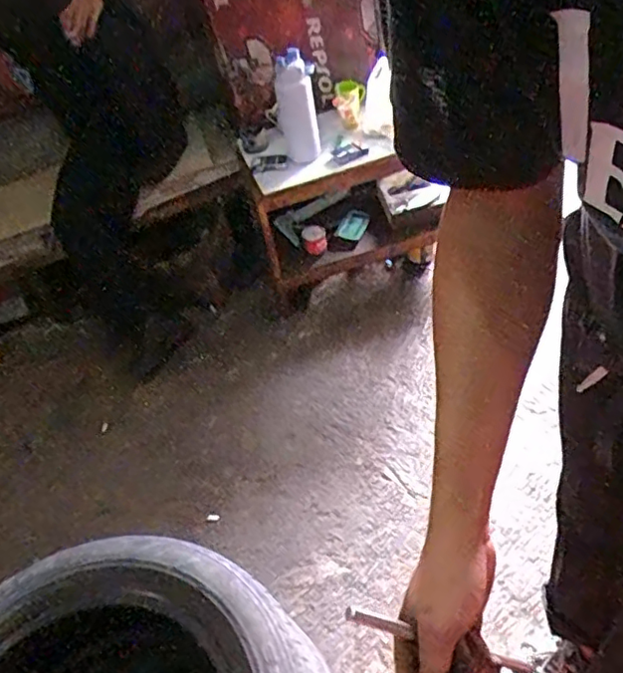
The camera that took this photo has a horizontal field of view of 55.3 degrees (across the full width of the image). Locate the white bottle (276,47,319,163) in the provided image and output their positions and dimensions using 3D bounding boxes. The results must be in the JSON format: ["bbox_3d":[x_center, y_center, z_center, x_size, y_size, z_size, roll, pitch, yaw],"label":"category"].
[{"bbox_3d":[-0.035,-0.604,1.561,0.101,0.277,0.077,-9,33,-2],"label":"white bottle"}]

